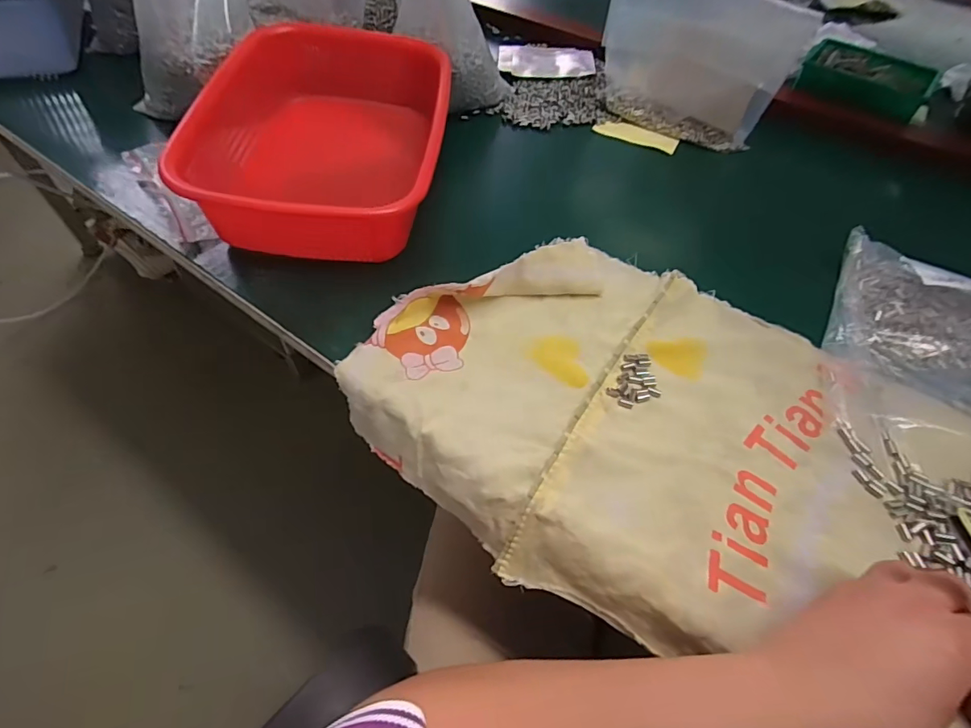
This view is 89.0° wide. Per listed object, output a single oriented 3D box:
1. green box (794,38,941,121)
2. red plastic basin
[{"bbox_3d":[0.496,-0.370,0.651,0.148,0.050,0.074,35,59,20],"label":"green box"},{"bbox_3d":[-0.153,-0.217,0.476,0.227,0.085,0.256,3,54,-2],"label":"red plastic basin"}]

